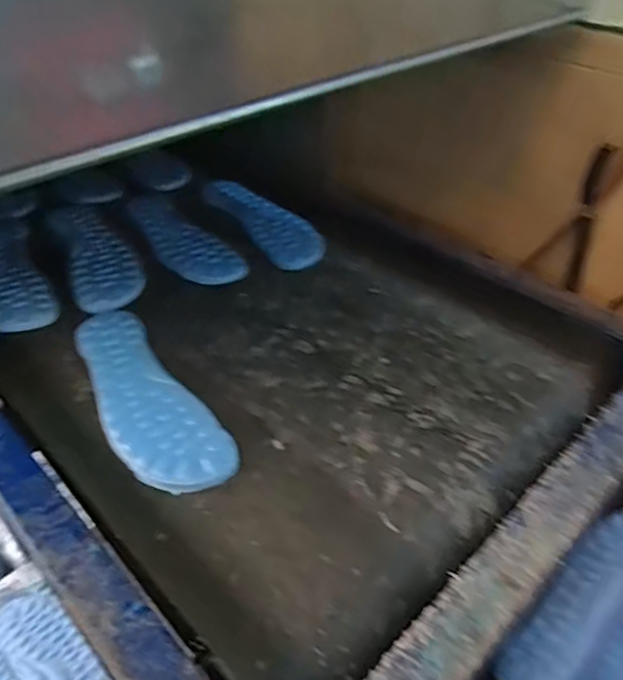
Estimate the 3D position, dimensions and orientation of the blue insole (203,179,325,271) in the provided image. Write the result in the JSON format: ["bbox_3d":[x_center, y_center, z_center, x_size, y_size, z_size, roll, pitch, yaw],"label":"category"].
[{"bbox_3d":[-0.071,-0.170,0.826,0.078,0.010,0.257,-30,48,-18],"label":"blue insole"}]

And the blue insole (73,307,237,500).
[{"bbox_3d":[-0.164,0.049,0.564,0.086,0.011,0.255,-25,47,-26],"label":"blue insole"}]

